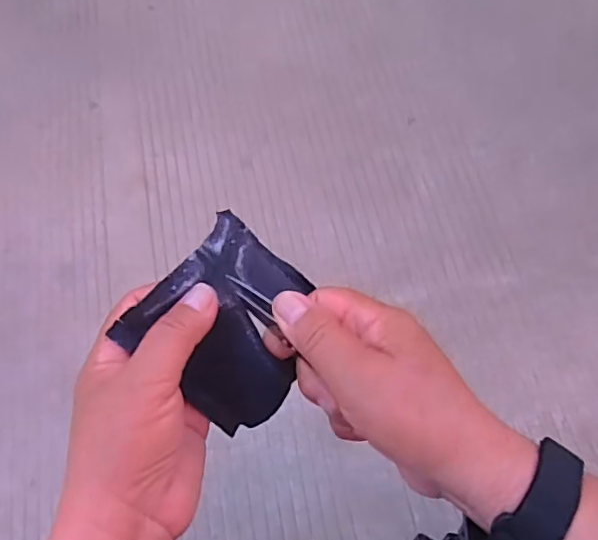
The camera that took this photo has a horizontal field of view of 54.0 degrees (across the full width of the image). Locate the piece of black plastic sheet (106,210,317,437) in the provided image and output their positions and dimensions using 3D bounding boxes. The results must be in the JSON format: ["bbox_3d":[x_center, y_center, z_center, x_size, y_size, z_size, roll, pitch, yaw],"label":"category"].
[{"bbox_3d":[-0.034,0.029,0.343,0.083,0.077,0.111,27,68,14],"label":"piece of black plastic sheet"}]

